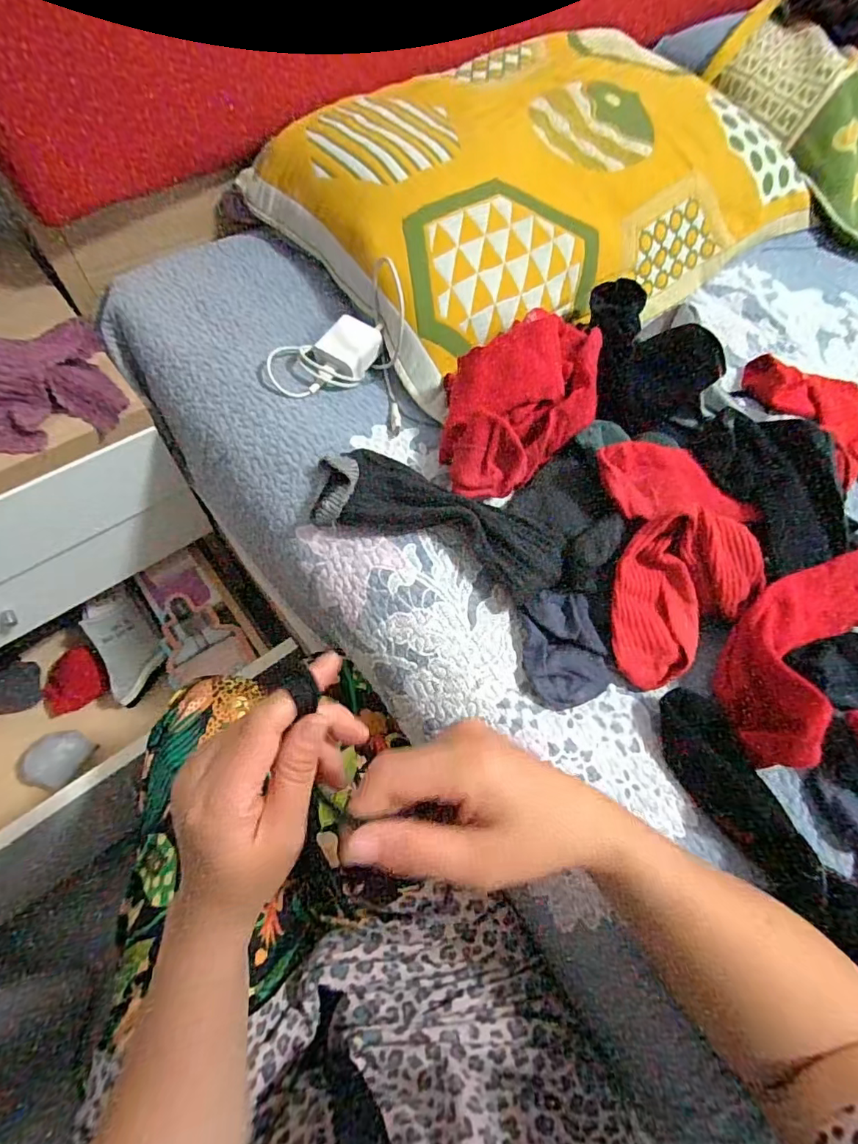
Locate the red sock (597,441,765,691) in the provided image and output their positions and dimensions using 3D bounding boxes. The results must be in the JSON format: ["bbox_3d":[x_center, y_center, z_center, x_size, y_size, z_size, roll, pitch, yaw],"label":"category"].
[{"bbox_3d":[0.193,-0.020,0.379,0.120,0.045,0.180,0,62,-4],"label":"red sock"}]

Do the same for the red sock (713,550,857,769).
[{"bbox_3d":[0.269,0.046,0.351,0.180,0.052,0.086,-39,71,-21],"label":"red sock"}]

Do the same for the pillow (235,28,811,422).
[{"bbox_3d":[0.116,-0.418,0.535,0.536,0.104,0.373,-37,70,-20],"label":"pillow"}]

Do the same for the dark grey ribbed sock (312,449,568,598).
[{"bbox_3d":[0.008,-0.041,0.391,0.198,0.029,0.066,21,63,7],"label":"dark grey ribbed sock"}]

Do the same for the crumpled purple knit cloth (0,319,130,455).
[{"bbox_3d":[-0.338,-0.166,0.432,0.123,0.052,0.150,34,66,14],"label":"crumpled purple knit cloth"}]

